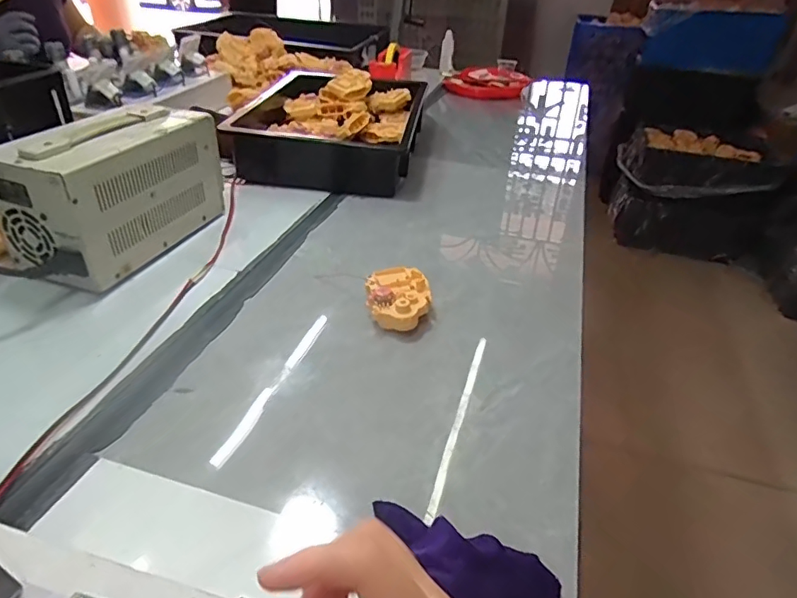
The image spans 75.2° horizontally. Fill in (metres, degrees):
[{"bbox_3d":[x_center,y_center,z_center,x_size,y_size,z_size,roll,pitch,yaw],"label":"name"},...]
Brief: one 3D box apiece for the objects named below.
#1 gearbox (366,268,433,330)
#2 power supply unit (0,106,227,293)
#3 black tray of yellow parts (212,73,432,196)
[{"bbox_3d":[-0.001,0.002,0.600,0.068,0.038,0.094,0,35,-7],"label":"gearbox"},{"bbox_3d":[-0.359,-0.144,0.663,0.127,0.150,0.259,15,36,14],"label":"power supply unit"},{"bbox_3d":[-0.124,-0.340,1.010,0.319,0.105,0.430,6,35,1],"label":"black tray of yellow parts"}]

